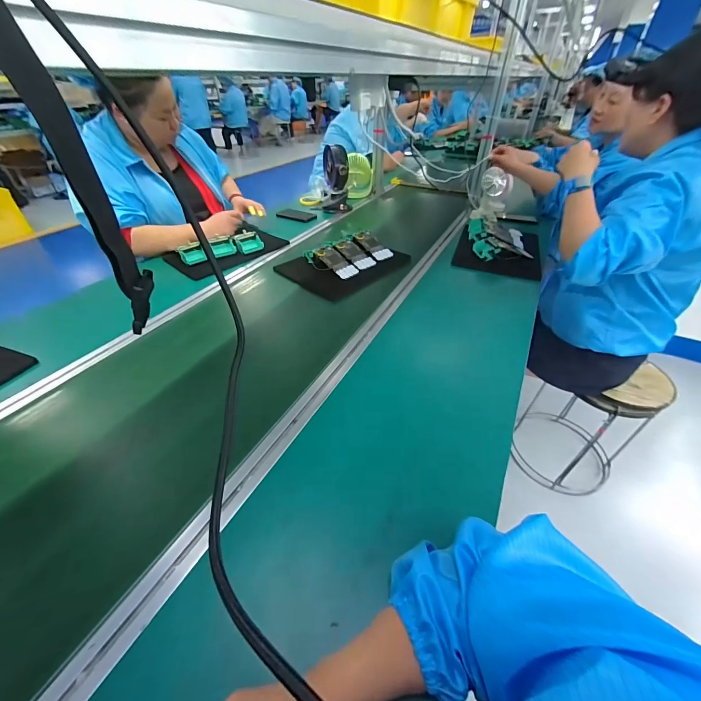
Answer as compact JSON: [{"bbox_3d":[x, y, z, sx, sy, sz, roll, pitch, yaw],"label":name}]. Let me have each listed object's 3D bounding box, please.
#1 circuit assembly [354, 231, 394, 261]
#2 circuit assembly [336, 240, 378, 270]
[{"bbox_3d":[0.076,-0.342,1.029,0.085,0.014,0.139,-26,64,-28],"label":"circuit assembly"},{"bbox_3d":[0.015,-0.293,0.966,0.072,0.013,0.130,-33,73,-34],"label":"circuit assembly"}]

